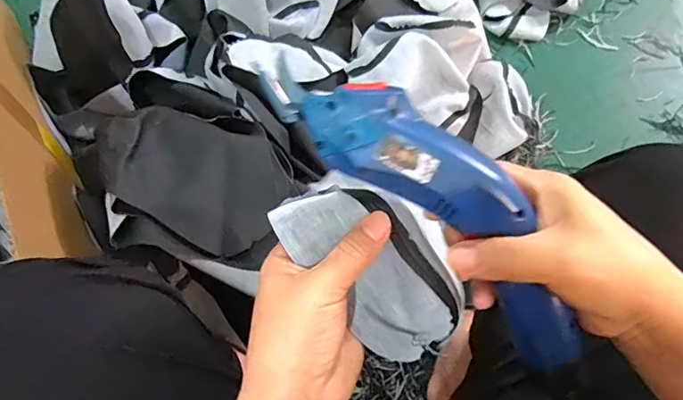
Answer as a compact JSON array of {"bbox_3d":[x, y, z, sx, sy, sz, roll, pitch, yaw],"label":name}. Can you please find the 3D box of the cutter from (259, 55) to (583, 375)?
[{"bbox_3d":[0.058,0.002,0.269,0.203,0.035,0.062,45,77,-8],"label":"cutter"}]

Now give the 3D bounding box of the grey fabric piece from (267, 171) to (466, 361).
[{"bbox_3d":[0.021,0.036,0.300,0.069,0.042,0.122,-40,79,-12],"label":"grey fabric piece"}]

